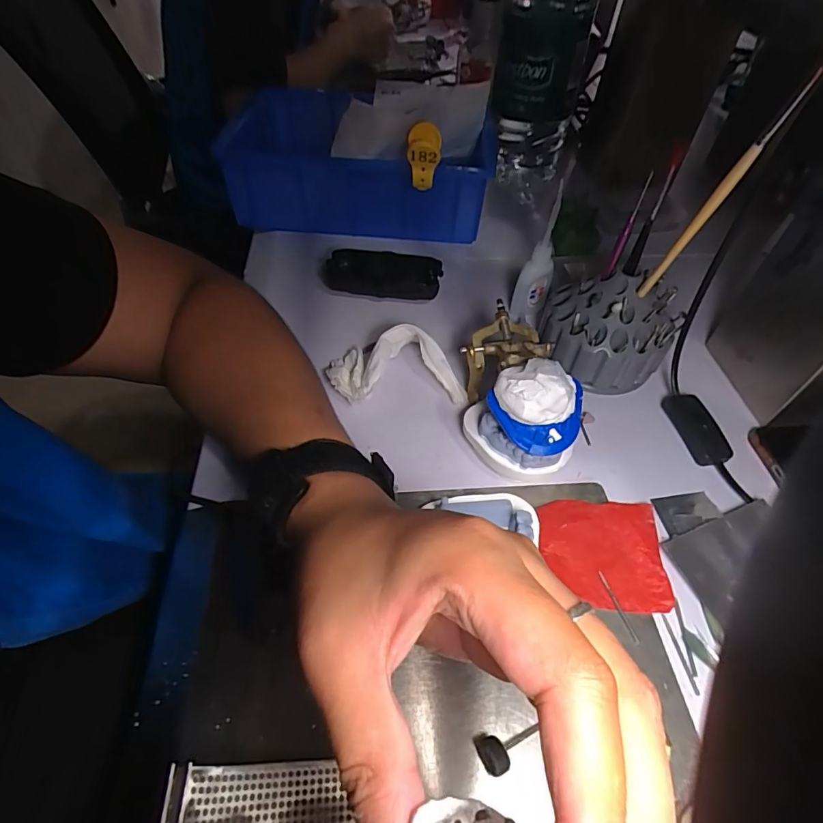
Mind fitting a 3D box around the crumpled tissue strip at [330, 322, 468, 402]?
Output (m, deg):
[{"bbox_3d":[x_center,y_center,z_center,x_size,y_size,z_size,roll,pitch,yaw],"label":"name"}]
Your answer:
[{"bbox_3d":[-0.014,-0.041,0.387,0.112,0.041,0.070,-3,51,-5],"label":"crumpled tissue strip"}]

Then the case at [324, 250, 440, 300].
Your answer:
[{"bbox_3d":[-0.030,-0.139,0.477,0.118,0.030,0.043,9,51,5],"label":"case"}]

